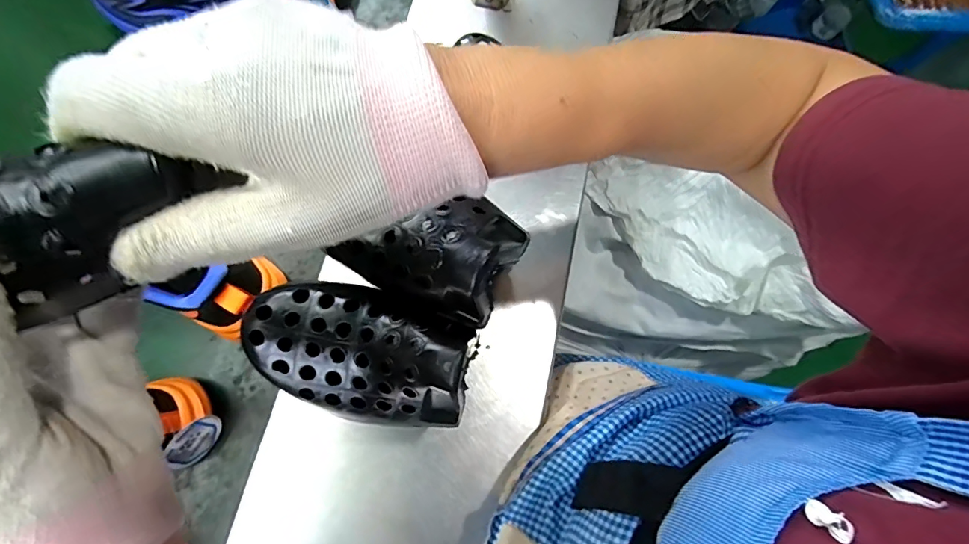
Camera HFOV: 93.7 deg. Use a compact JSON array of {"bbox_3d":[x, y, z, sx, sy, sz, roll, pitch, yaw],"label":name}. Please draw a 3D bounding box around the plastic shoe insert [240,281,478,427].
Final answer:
[{"bbox_3d":[-0.079,0.049,0.283,0.142,0.058,0.077,18,71,-2],"label":"plastic shoe insert"}]

